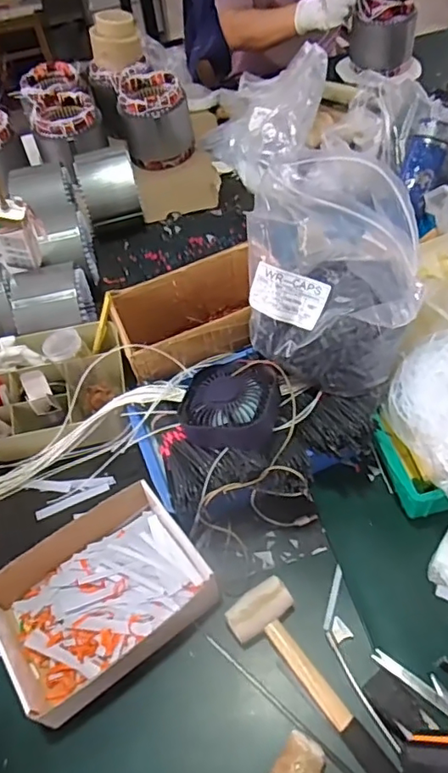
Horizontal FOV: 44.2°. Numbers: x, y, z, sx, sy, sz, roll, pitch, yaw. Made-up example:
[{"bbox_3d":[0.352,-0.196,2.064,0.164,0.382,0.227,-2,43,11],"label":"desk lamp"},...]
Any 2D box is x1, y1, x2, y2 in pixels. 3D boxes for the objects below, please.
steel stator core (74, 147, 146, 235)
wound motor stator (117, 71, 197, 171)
[{"bbox_3d":[-0.234,-0.402,1.141,0.120,0.154,0.139,-14,53,-5],"label":"steel stator core"},{"bbox_3d":[-0.157,-0.623,1.282,0.156,0.148,0.163,-11,53,-2],"label":"wound motor stator"}]

